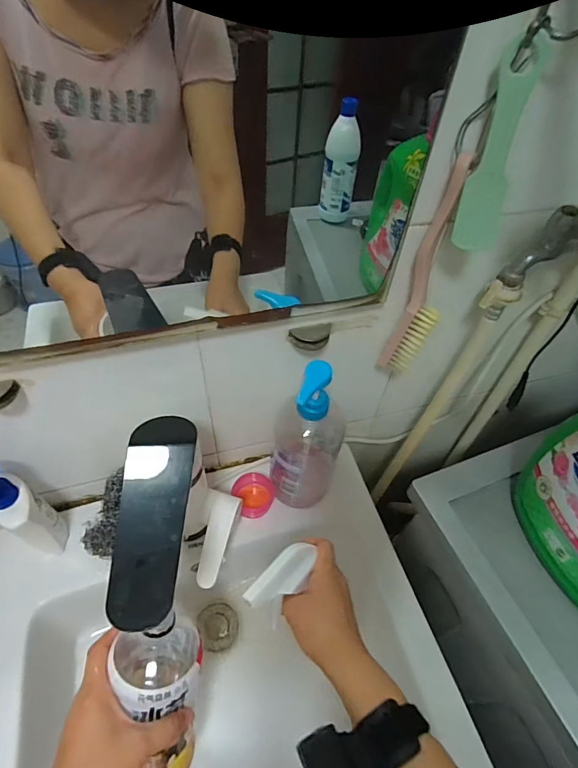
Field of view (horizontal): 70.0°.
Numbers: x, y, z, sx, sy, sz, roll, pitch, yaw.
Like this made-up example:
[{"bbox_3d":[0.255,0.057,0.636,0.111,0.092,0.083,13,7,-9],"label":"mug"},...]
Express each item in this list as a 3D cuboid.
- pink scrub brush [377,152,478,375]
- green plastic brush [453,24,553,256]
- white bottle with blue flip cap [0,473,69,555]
[{"bbox_3d":[0.137,-0.100,0.411,0.043,0.235,0.023,20,51,14],"label":"pink scrub brush"},{"bbox_3d":[0.164,-0.175,0.322,0.043,0.145,0.013,15,50,10],"label":"green plastic brush"},{"bbox_3d":[-0.301,0.150,0.472,0.057,0.170,0.049,28,54,20],"label":"white bottle with blue flip cap"}]

